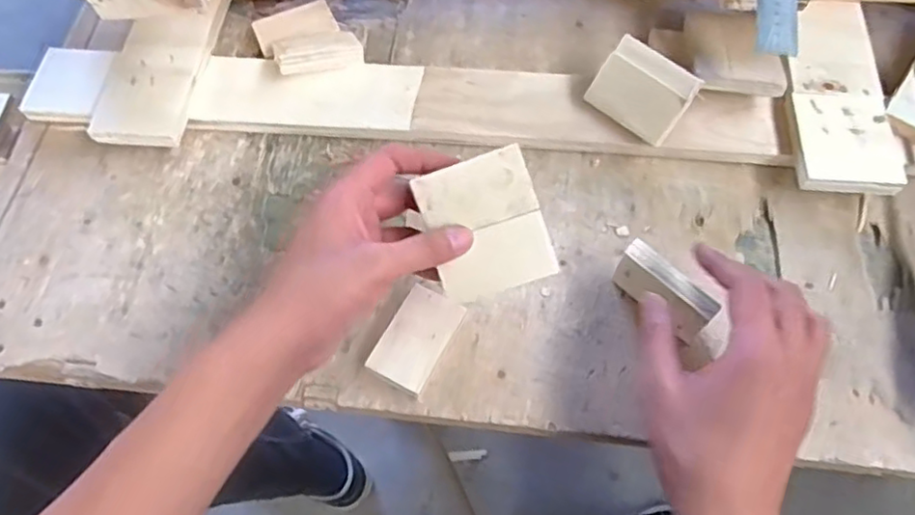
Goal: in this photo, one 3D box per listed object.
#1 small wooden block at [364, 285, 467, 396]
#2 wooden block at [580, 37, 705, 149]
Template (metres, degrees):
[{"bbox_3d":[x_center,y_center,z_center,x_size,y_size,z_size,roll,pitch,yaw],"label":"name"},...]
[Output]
[{"bbox_3d":[-0.031,0.062,0.483,0.047,0.018,0.075,27,70,13],"label":"small wooden block"},{"bbox_3d":[0.155,-0.139,0.535,0.078,0.037,0.052,39,73,17],"label":"wooden block"}]

